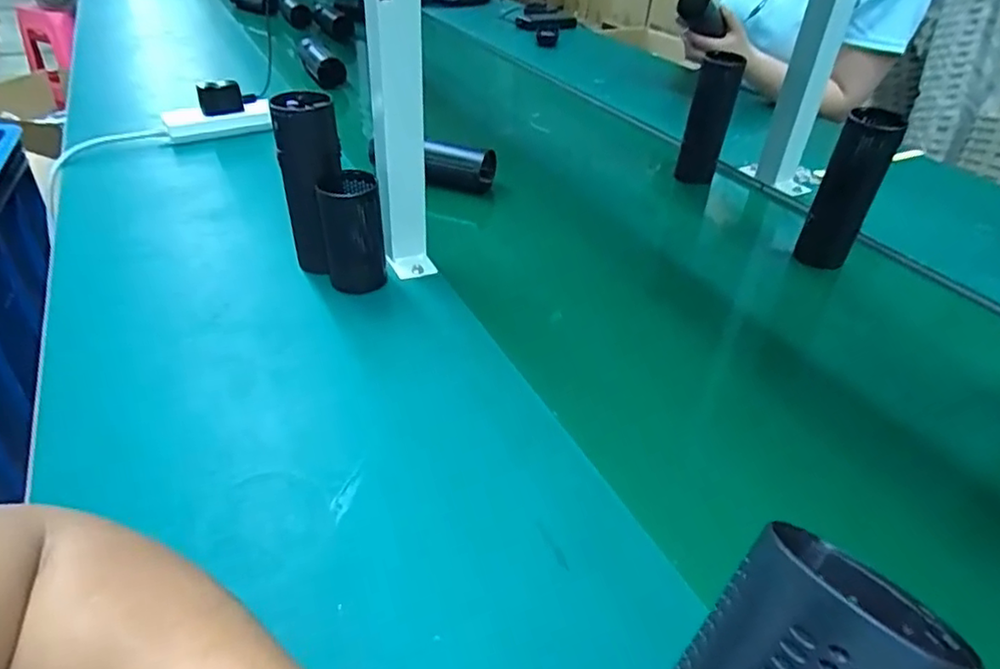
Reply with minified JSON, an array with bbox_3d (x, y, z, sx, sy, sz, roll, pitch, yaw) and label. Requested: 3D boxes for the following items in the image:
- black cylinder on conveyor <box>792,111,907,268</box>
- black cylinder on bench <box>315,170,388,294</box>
[{"bbox_3d":[0.360,-0.143,0.653,0.058,0.167,0.044,25,42,25],"label":"black cylinder on conveyor"},{"bbox_3d":[-0.137,-0.097,0.580,0.053,0.110,0.053,-4,38,-11],"label":"black cylinder on bench"}]

